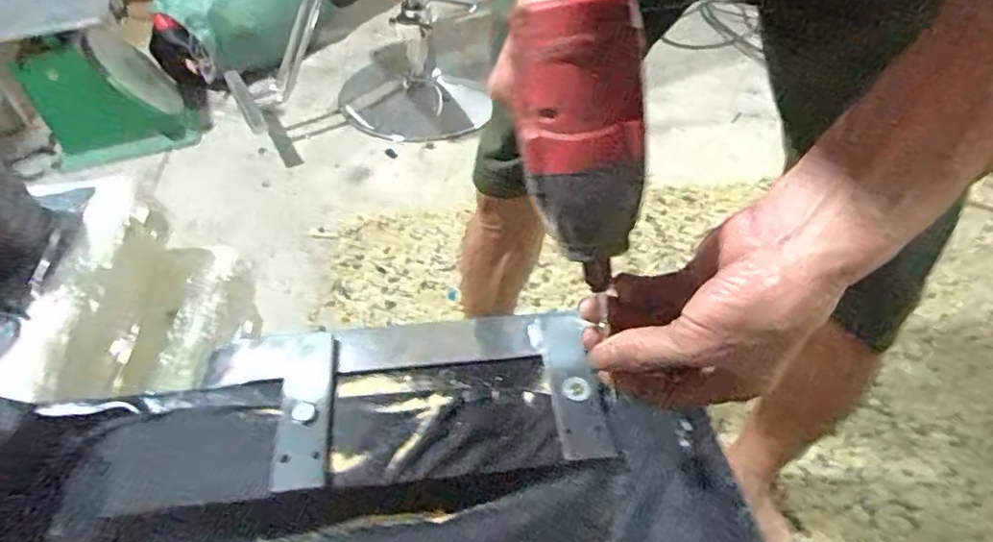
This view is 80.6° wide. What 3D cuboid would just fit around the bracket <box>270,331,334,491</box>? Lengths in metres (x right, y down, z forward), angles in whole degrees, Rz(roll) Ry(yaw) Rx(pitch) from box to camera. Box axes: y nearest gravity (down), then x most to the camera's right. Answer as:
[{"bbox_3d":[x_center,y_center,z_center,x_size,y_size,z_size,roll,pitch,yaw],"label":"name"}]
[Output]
[{"bbox_3d":[-0.129,0.087,0.390,0.035,0.010,0.117,-6,46,-4],"label":"bracket"}]

